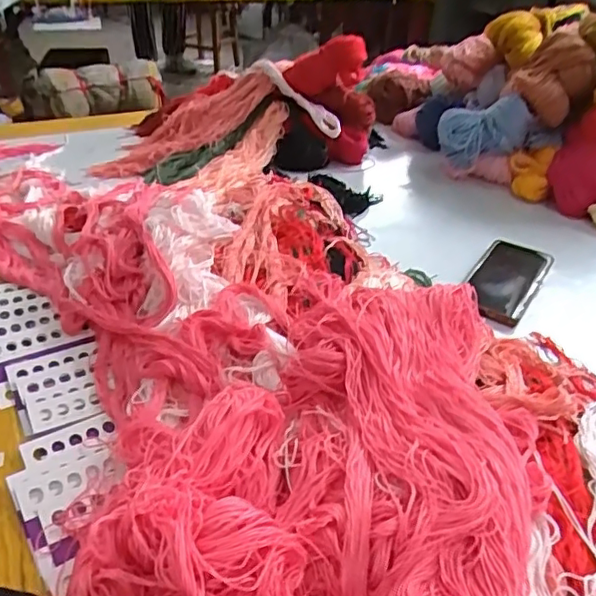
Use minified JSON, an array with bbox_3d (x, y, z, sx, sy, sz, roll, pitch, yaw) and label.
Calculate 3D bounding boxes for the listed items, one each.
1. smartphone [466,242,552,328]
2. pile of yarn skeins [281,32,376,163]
[{"bbox_3d":[0.245,-0.023,0.684,0.074,0.010,0.173,22,39,25],"label":"smartphone"},{"bbox_3d":[0.055,-0.313,0.942,0.148,0.187,0.093,1,35,-3],"label":"pile of yarn skeins"}]

